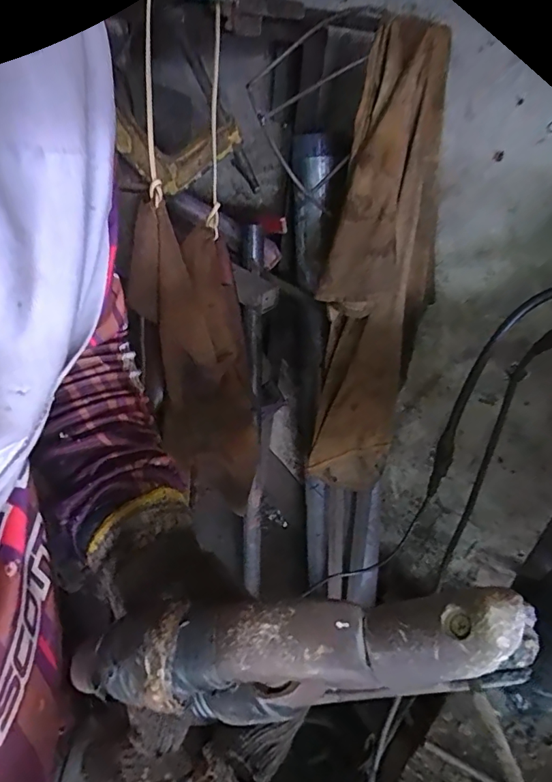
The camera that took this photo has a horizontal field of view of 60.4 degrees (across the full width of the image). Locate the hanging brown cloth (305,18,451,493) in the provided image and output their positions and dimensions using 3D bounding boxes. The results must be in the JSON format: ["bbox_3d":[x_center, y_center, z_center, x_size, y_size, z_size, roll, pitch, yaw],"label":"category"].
[{"bbox_3d":[0.148,-0.112,0.723,0.170,0.669,0.116,18,41,12],"label":"hanging brown cloth"}]

